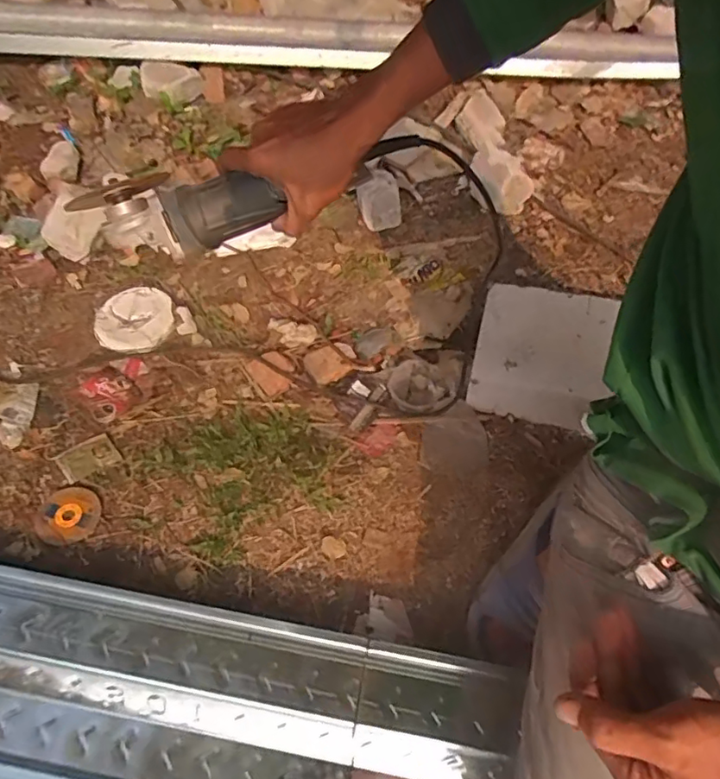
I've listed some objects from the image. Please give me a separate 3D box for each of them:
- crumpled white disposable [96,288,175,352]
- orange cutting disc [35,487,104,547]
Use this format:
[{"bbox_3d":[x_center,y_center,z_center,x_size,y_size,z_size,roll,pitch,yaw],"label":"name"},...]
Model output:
[{"bbox_3d":[-0.386,-0.121,0.949,0.126,0.017,0.132,-8,55,-9],"label":"crumpled white disposable"},{"bbox_3d":[-0.382,0.165,0.725,0.076,0.012,0.079,2,54,-2],"label":"orange cutting disc"}]

